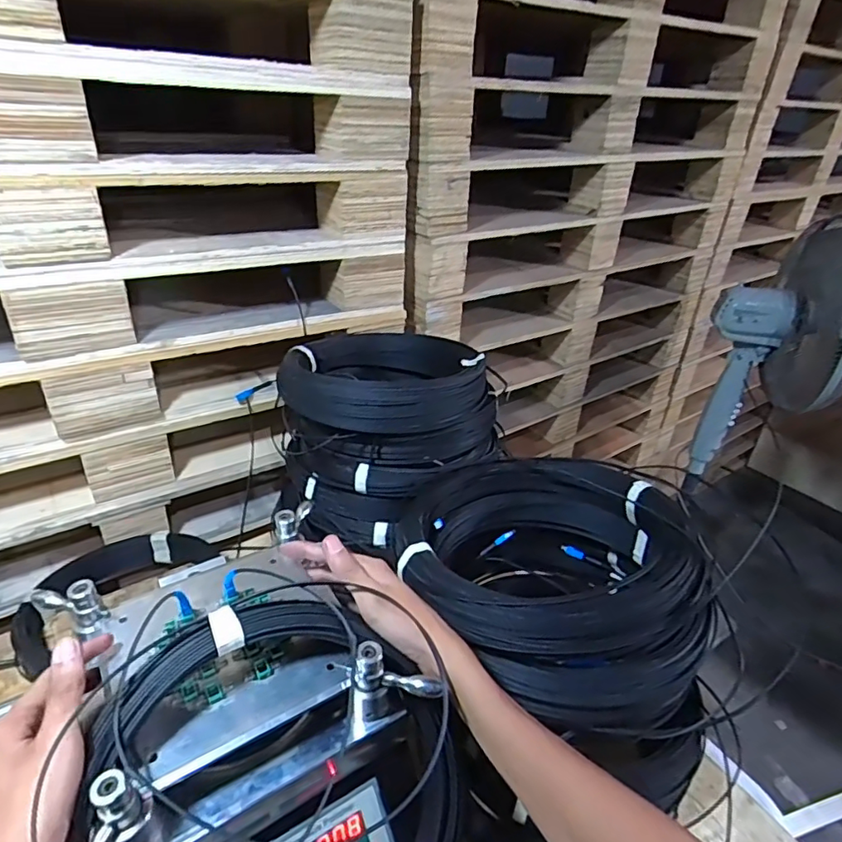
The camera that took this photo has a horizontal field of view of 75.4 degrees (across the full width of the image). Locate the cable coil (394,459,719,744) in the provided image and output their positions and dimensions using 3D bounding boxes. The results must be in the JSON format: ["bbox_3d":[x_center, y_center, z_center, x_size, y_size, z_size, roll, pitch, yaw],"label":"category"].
[{"bbox_3d":[0.129,0.166,0.591,0.303,0.148,0.303,3,32,-1],"label":"cable coil"}]

